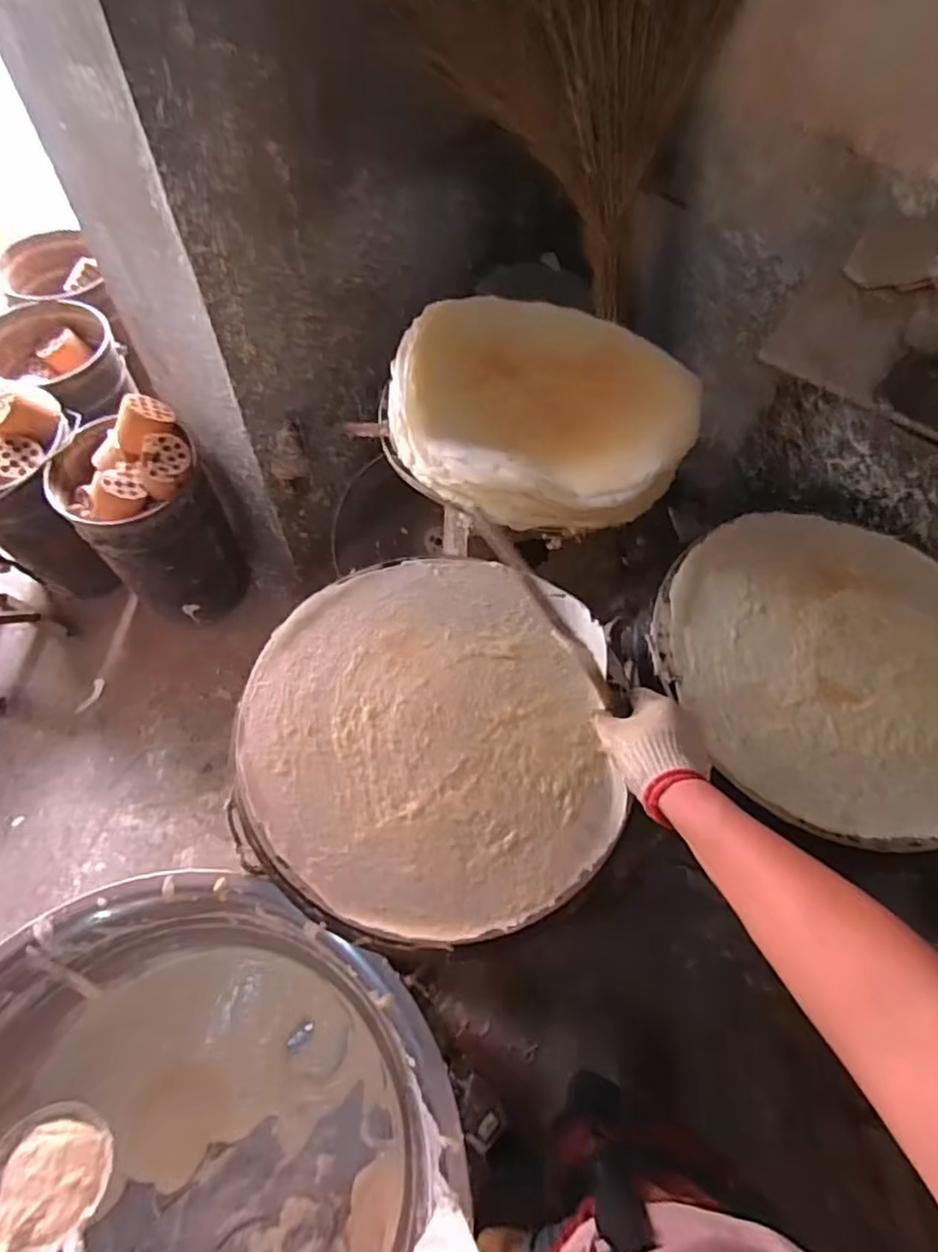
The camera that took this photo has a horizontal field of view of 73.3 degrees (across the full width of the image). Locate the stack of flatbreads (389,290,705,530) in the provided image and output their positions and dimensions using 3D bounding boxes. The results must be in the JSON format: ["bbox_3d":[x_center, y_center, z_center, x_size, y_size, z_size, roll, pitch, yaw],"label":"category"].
[{"bbox_3d":[0.092,-0.271,0.797,0.370,0.085,0.304,2,62,-2],"label":"stack of flatbreads"}]

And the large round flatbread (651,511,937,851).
[{"bbox_3d":[0.387,0.037,0.671,0.363,0.027,0.353,1,62,-3],"label":"large round flatbread"}]

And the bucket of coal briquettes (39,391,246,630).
[{"bbox_3d":[-0.719,-0.236,1.467,0.286,0.515,0.303,1,62,-3],"label":"bucket of coal briquettes"}]

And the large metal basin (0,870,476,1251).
[{"bbox_3d":[-0.303,0.552,0.618,0.511,0.182,0.525,1,62,-3],"label":"large metal basin"}]

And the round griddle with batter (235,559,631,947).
[{"bbox_3d":[-0.040,0.095,0.623,0.352,0.024,0.374,1,62,-3],"label":"round griddle with batter"}]

